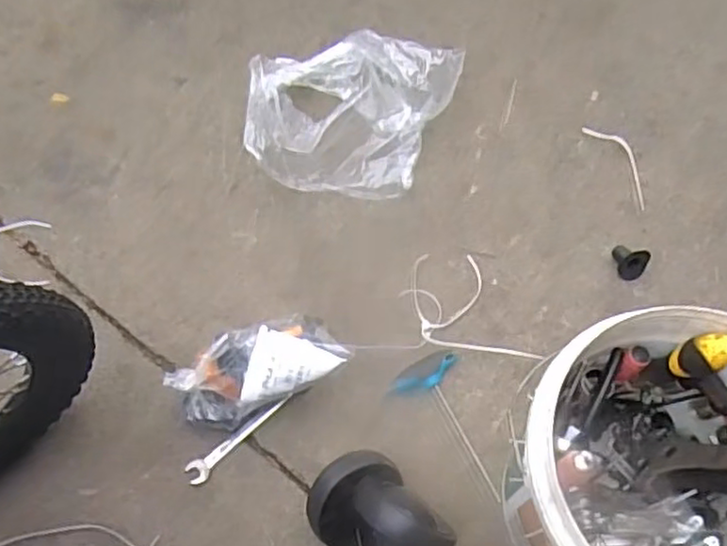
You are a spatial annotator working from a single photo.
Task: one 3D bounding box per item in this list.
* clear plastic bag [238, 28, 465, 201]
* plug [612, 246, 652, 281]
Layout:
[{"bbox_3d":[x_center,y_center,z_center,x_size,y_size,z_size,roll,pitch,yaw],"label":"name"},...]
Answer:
[{"bbox_3d":[-0.036,-0.232,0.949,0.270,0.096,0.246,23,66,10],"label":"clear plastic bag"},{"bbox_3d":[0.349,-0.016,0.890,0.048,0.032,0.038,39,70,16],"label":"plug"}]

